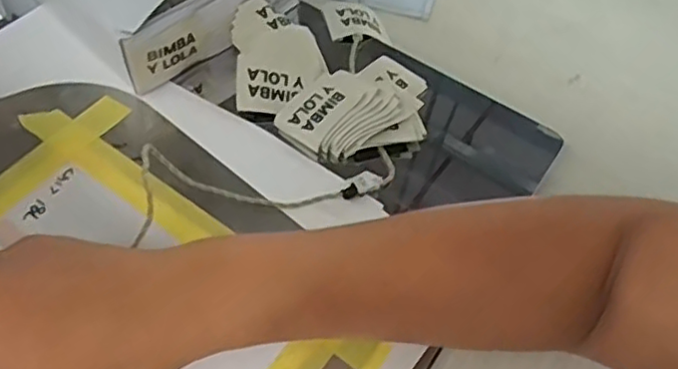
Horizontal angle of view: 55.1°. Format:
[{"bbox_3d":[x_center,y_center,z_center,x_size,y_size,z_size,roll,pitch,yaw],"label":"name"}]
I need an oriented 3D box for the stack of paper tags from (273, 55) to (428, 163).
[{"bbox_3d":[0.019,-0.054,0.453,0.109,0.018,0.078,-36,64,-25],"label":"stack of paper tags"}]

